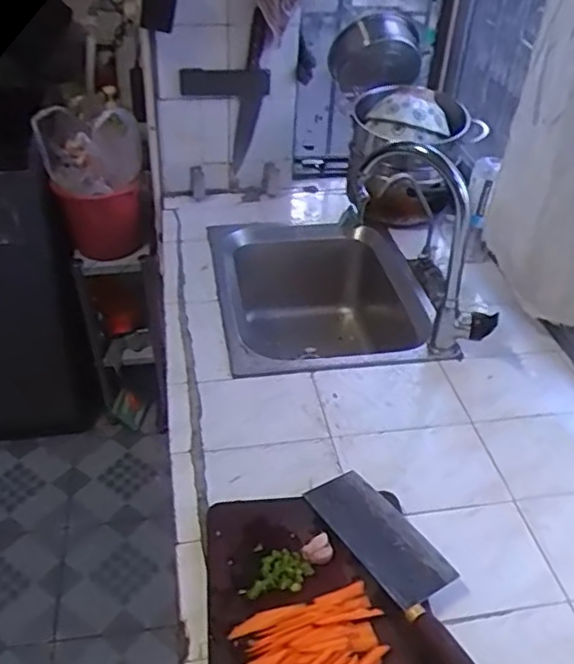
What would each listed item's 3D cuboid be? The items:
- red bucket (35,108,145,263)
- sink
[{"bbox_3d":[-0.444,-0.353,1.519,0.208,0.296,0.211,-9,40,-16],"label":"red bucket"},{"bbox_3d":[0.088,-0.024,1.323,0.446,0.231,0.476,-3,38,-8],"label":"sink"}]

